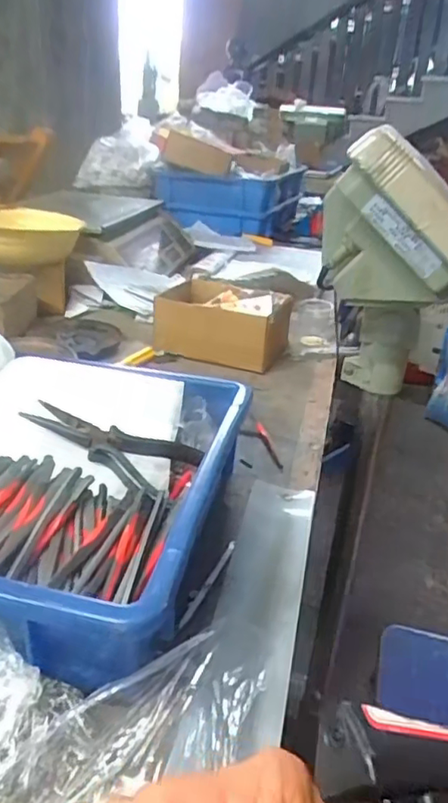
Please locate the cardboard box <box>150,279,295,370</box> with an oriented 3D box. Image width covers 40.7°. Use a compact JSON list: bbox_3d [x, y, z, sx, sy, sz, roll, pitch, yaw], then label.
[{"bbox_3d":[0.000,-0.099,0.763,0.156,0.068,0.122,9,27,11],"label":"cardboard box"}]

